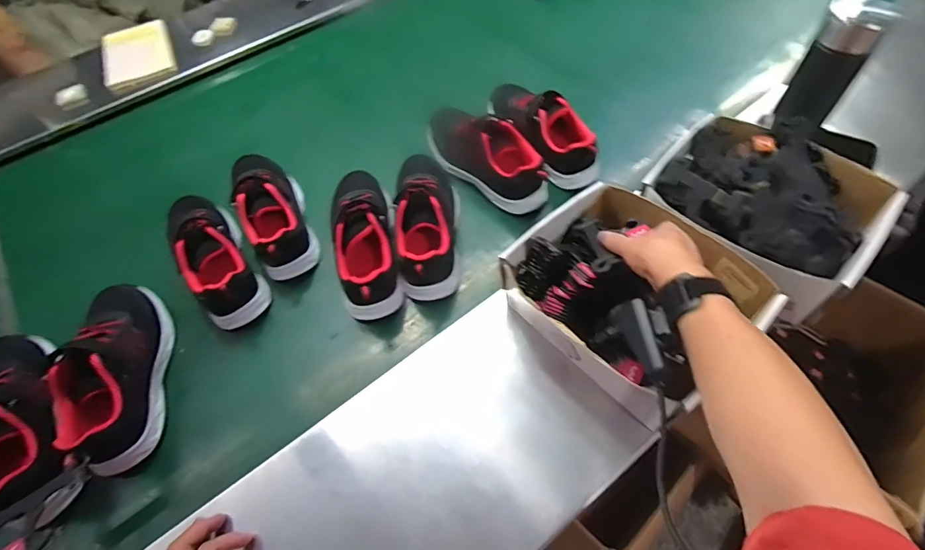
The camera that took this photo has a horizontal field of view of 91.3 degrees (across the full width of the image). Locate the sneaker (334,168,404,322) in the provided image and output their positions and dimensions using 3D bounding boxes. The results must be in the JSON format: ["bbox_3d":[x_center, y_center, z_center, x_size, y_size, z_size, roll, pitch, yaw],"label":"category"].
[{"bbox_3d":[-0.140,-0.055,0.619,0.082,0.079,0.237,-15,57,-5],"label":"sneaker"}]

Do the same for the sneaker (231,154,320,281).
[{"bbox_3d":[-0.286,-0.102,0.662,0.089,0.085,0.225,-23,58,-11],"label":"sneaker"}]

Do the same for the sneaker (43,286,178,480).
[{"bbox_3d":[-0.414,0.111,0.531,0.084,0.083,0.239,-15,57,-5],"label":"sneaker"}]

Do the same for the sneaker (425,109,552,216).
[{"bbox_3d":[0.029,-0.184,0.694,0.228,0.084,0.087,32,64,22],"label":"sneaker"}]

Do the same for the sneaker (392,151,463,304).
[{"bbox_3d":[-0.050,-0.083,0.631,0.088,0.076,0.222,-5,57,1],"label":"sneaker"}]

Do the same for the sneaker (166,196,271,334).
[{"bbox_3d":[-0.346,-0.036,0.626,0.075,0.084,0.223,-31,60,-15],"label":"sneaker"}]

